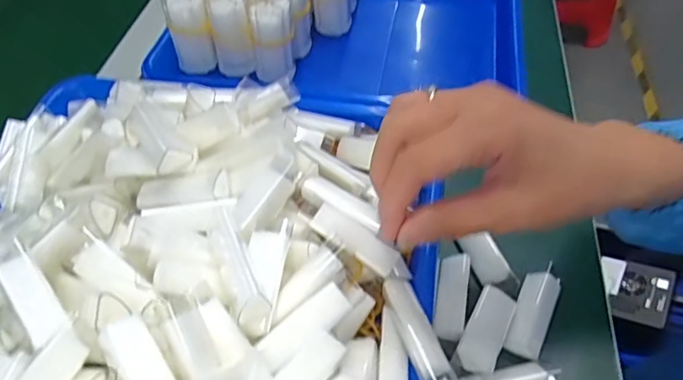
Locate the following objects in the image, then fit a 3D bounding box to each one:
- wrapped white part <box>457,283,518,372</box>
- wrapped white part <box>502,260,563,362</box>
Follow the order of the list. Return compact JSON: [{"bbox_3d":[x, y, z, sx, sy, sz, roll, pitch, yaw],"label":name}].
[{"bbox_3d":[0.088,0.084,0.315,0.023,0.016,0.059,22,55,20],"label":"wrapped white part"},{"bbox_3d":[0.122,0.077,0.331,0.022,0.013,0.061,20,54,18],"label":"wrapped white part"}]

